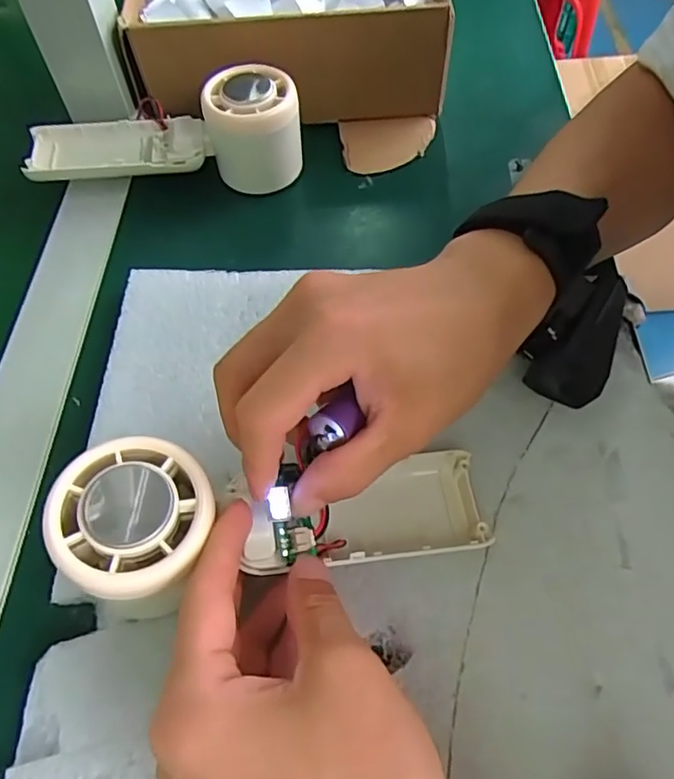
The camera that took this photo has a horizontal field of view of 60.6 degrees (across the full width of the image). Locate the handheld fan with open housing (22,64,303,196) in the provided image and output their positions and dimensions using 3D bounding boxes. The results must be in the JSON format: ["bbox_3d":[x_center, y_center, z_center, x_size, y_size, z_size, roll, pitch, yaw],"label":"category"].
[{"bbox_3d":[-0.106,-0.157,0.361,0.168,0.058,0.059,-3,59,-1],"label":"handheld fan with open housing"}]

